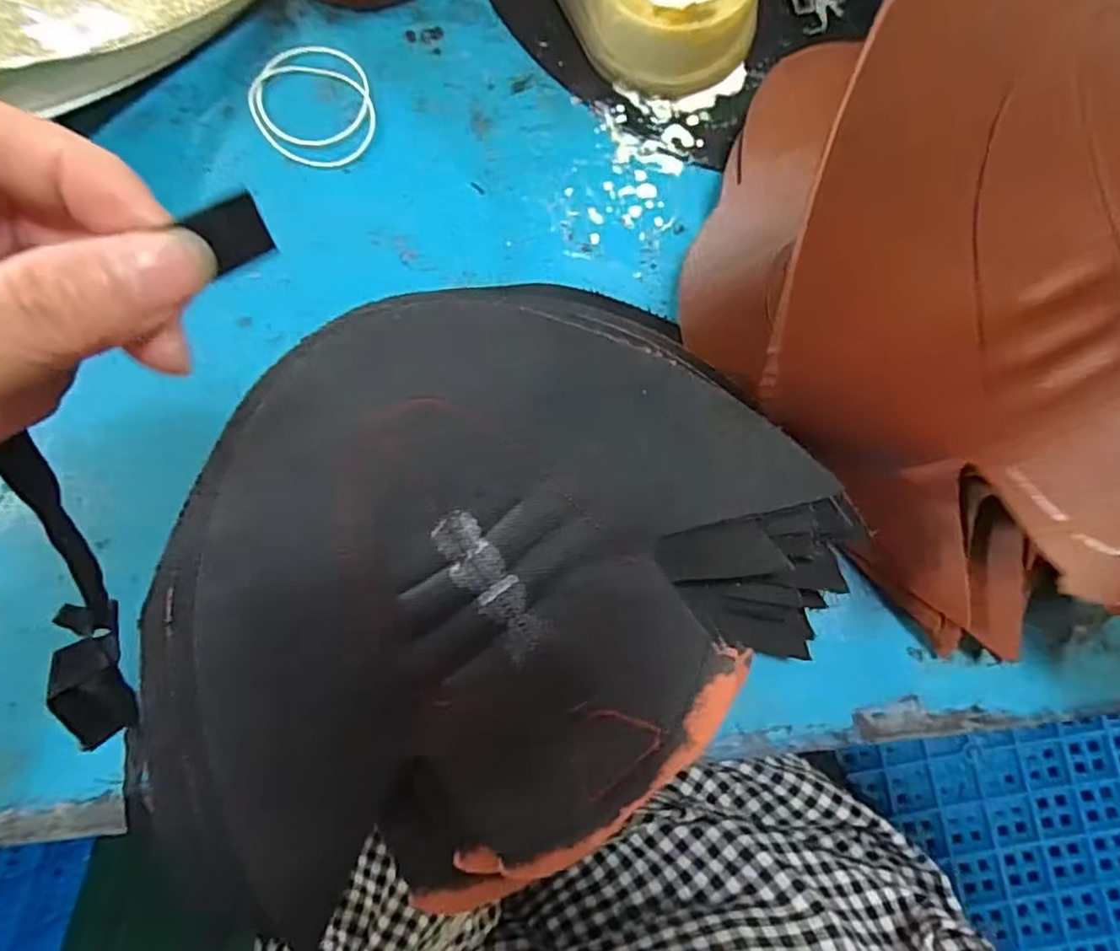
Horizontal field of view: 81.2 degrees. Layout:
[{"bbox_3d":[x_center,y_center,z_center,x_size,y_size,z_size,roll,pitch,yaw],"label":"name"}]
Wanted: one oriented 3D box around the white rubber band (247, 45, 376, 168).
[{"bbox_3d":[-0.116,-0.174,0.305,0.054,0.004,0.067,-16,84,-6],"label":"white rubber band"}]

